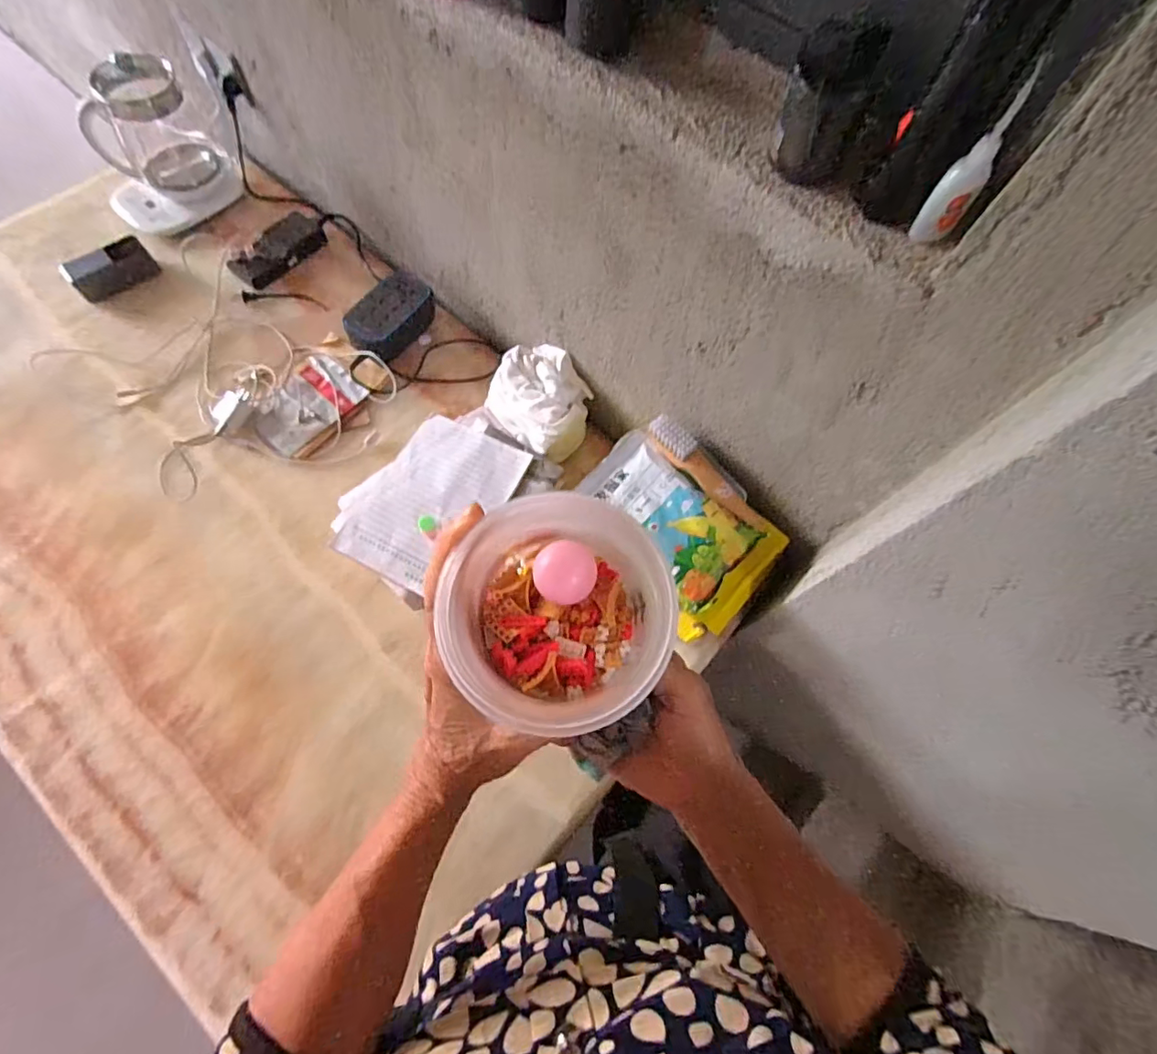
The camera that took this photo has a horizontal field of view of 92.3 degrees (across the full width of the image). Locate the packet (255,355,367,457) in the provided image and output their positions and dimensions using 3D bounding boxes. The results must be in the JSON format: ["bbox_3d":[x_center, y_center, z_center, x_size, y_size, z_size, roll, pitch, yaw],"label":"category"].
[{"bbox_3d":[-0.434,-0.196,0.892,0.112,0.007,0.164,35,71,10],"label":"packet"}]

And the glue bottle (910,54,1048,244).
[{"bbox_3d":[0.286,-0.261,0.401,0.023,0.113,0.026,-32,74,-16],"label":"glue bottle"}]

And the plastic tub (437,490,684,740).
[{"bbox_3d":[-0.010,0.042,0.254,0.094,0.080,0.096,1,68,-3],"label":"plastic tub"}]

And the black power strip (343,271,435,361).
[{"bbox_3d":[-0.309,-0.348,0.924,0.091,0.059,0.149,31,70,9],"label":"black power strip"}]

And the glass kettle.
[{"bbox_3d":[-0.730,-0.652,0.947,0.219,0.181,0.157,-32,73,-14],"label":"glass kettle"}]

